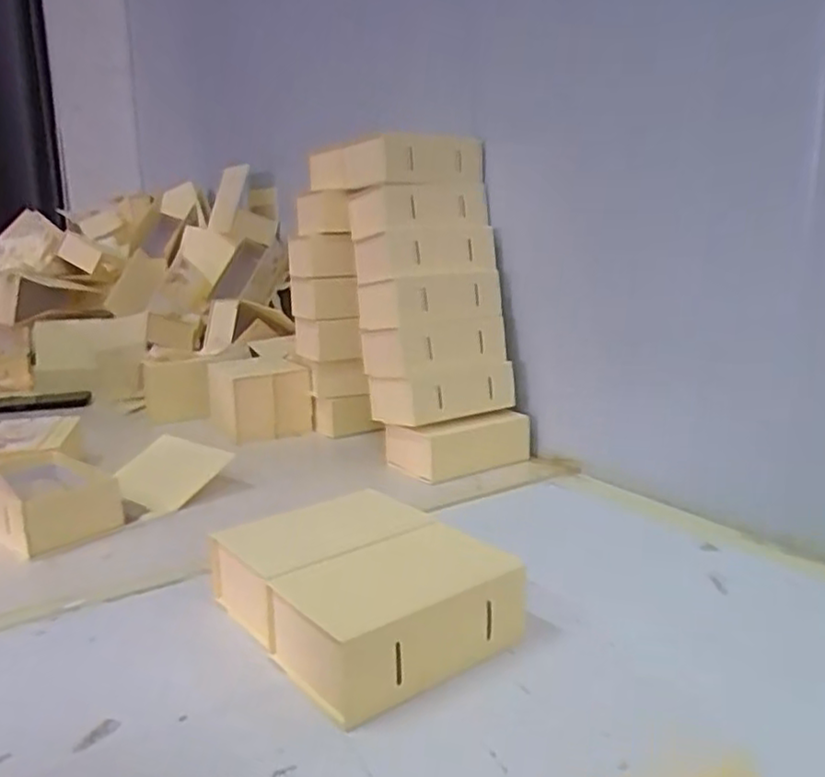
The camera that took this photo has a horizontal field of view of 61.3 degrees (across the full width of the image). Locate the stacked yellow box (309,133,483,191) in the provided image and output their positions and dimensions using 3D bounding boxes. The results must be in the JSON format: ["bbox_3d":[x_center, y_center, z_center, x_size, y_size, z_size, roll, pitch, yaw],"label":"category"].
[{"bbox_3d":[-0.032,-0.316,0.992,0.169,0.061,0.232,-8,14,-28],"label":"stacked yellow box"}]

